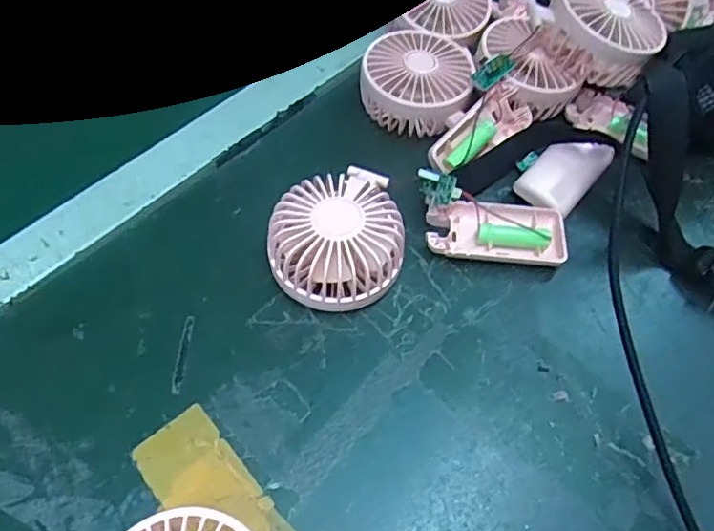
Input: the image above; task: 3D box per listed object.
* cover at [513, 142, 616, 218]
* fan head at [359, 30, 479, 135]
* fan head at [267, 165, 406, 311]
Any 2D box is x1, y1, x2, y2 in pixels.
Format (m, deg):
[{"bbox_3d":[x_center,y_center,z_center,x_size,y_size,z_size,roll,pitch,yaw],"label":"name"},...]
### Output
[{"bbox_3d":[0.153,-0.069,0.438,0.042,0.015,0.076,38,62,20],"label":"cover"},{"bbox_3d":[0.046,-0.142,0.469,0.085,0.046,0.083,7,56,1],"label":"fan head"},{"bbox_3d":[-0.014,-0.018,0.386,0.084,0.048,0.091,2,56,-2],"label":"fan head"}]

